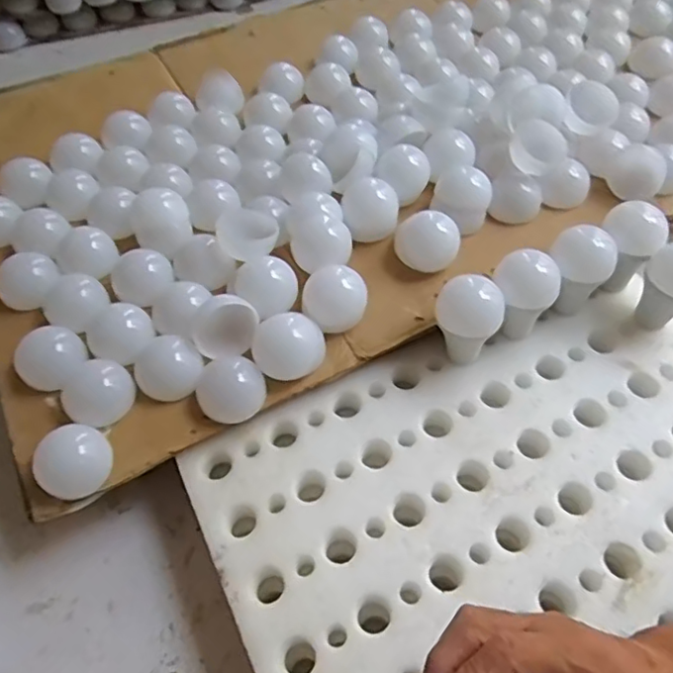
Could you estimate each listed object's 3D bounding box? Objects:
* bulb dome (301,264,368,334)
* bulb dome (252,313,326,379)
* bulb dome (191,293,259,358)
[{"bbox_3d":[-0.003,-0.038,0.611,0.065,0.046,0.066,-1,55,1],"label":"bulb dome"},{"bbox_3d":[-0.046,0.013,0.580,0.071,0.044,0.065,8,56,7],"label":"bulb dome"},{"bbox_3d":[-0.110,-0.012,0.577,0.065,0.038,0.054,-5,55,-2],"label":"bulb dome"}]

